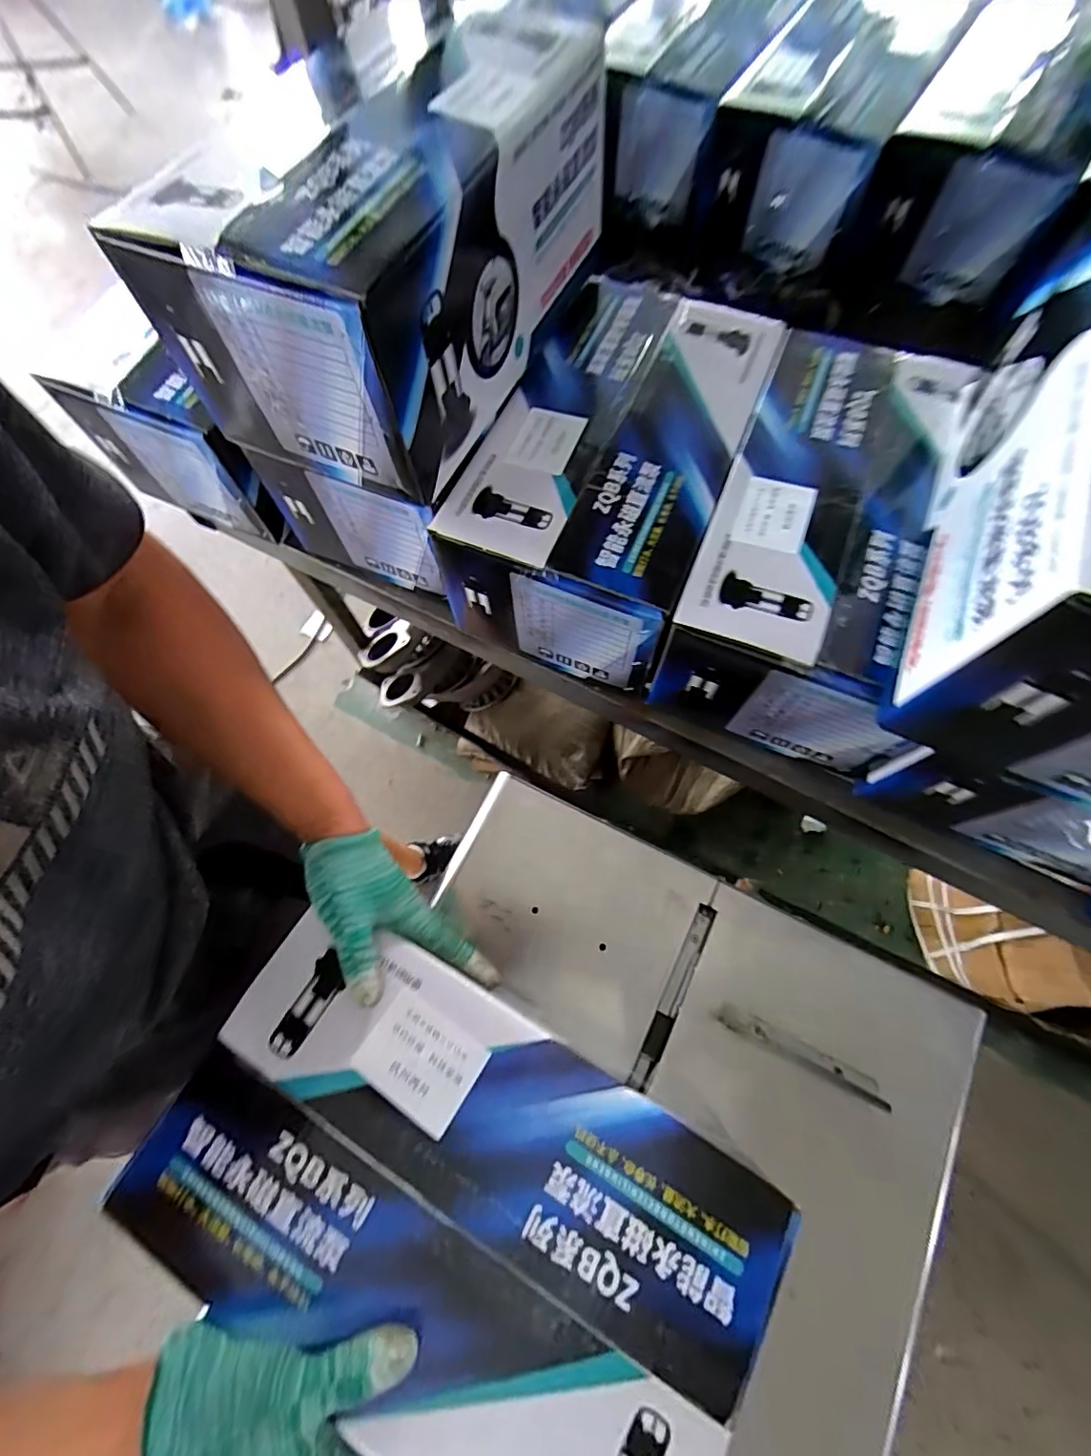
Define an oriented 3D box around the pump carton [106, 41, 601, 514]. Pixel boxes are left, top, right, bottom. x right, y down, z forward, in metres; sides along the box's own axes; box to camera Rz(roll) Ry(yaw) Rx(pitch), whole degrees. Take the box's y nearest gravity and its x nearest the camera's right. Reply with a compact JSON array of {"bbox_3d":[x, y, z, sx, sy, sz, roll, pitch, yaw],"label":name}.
[{"bbox_3d":[-0.117,-0.433,0.493,0.216,0.182,0.405,25,72,11],"label":"pump carton"}]

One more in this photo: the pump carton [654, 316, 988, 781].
[{"bbox_3d":[0.295,-0.193,0.581,0.229,0.172,0.411,21,71,10],"label":"pump carton"}]

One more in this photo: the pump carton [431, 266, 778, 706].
[{"bbox_3d":[0.071,-0.281,0.613,0.243,0.162,0.403,22,72,10],"label":"pump carton"}]

